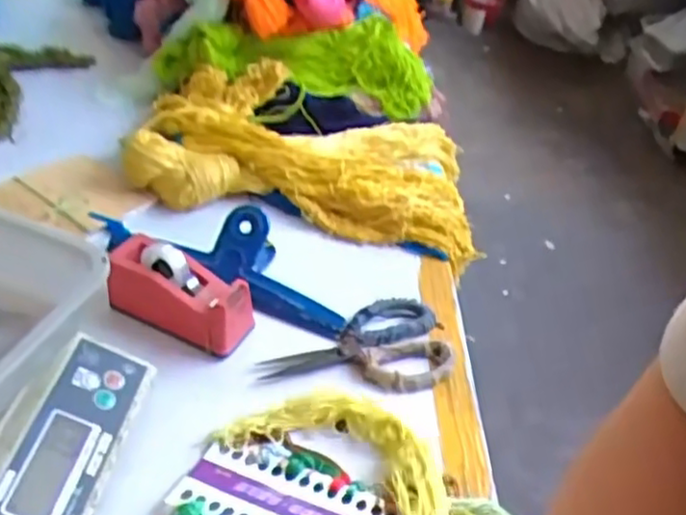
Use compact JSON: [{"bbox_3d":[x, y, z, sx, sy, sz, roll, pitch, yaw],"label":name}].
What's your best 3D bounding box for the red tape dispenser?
[{"bbox_3d":[-0.166,0.040,0.727,0.155,0.067,0.059,22,42,17],"label":"red tape dispenser"}]

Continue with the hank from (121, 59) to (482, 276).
[{"bbox_3d":[-0.040,-0.143,0.952,0.457,0.074,0.283,16,41,9],"label":"hank"}]

